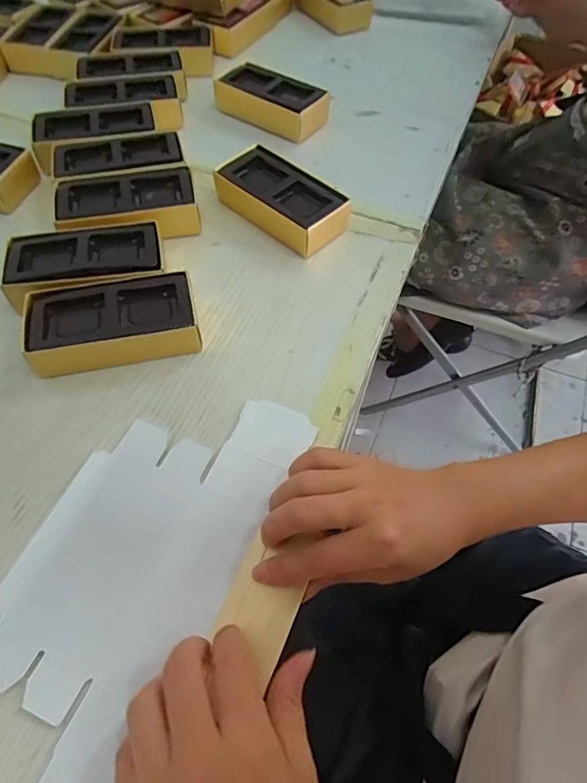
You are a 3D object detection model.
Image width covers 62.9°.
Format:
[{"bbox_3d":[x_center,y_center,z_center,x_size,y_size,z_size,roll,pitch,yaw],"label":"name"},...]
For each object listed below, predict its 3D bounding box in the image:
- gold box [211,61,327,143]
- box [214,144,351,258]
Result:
[{"bbox_3d":[-0.023,-0.304,0.501,0.115,0.030,0.054,29,62,16],"label":"gold box"},{"bbox_3d":[-0.013,-0.169,0.423,0.116,0.033,0.063,34,63,19],"label":"box"}]

